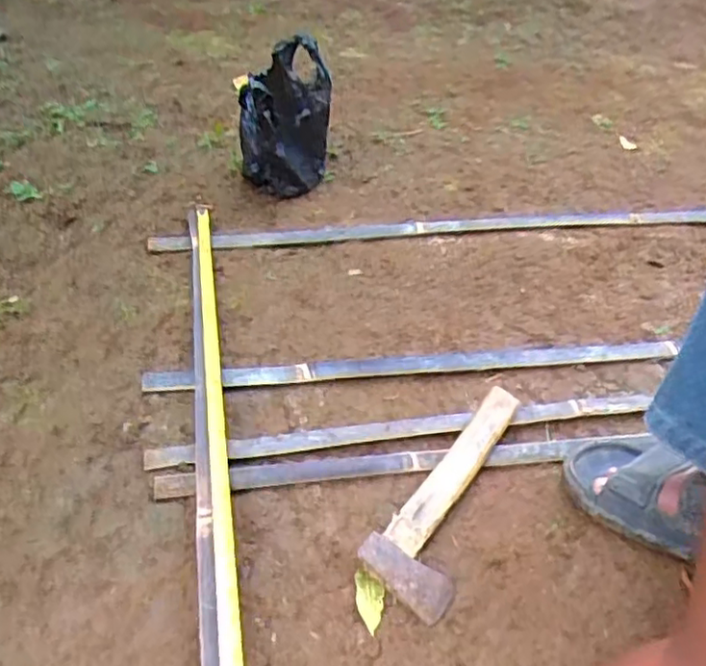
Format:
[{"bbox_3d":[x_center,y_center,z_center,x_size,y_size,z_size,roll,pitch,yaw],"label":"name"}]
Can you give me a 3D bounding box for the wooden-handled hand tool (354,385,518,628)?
[{"bbox_3d":[0.115,0.155,0.649,0.083,0.039,0.264,27,44,25],"label":"wooden-handled hand tool"}]

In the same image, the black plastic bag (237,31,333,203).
[{"bbox_3d":[-0.117,-0.363,1.106,0.154,0.218,0.201,0,39,-6],"label":"black plastic bag"}]

